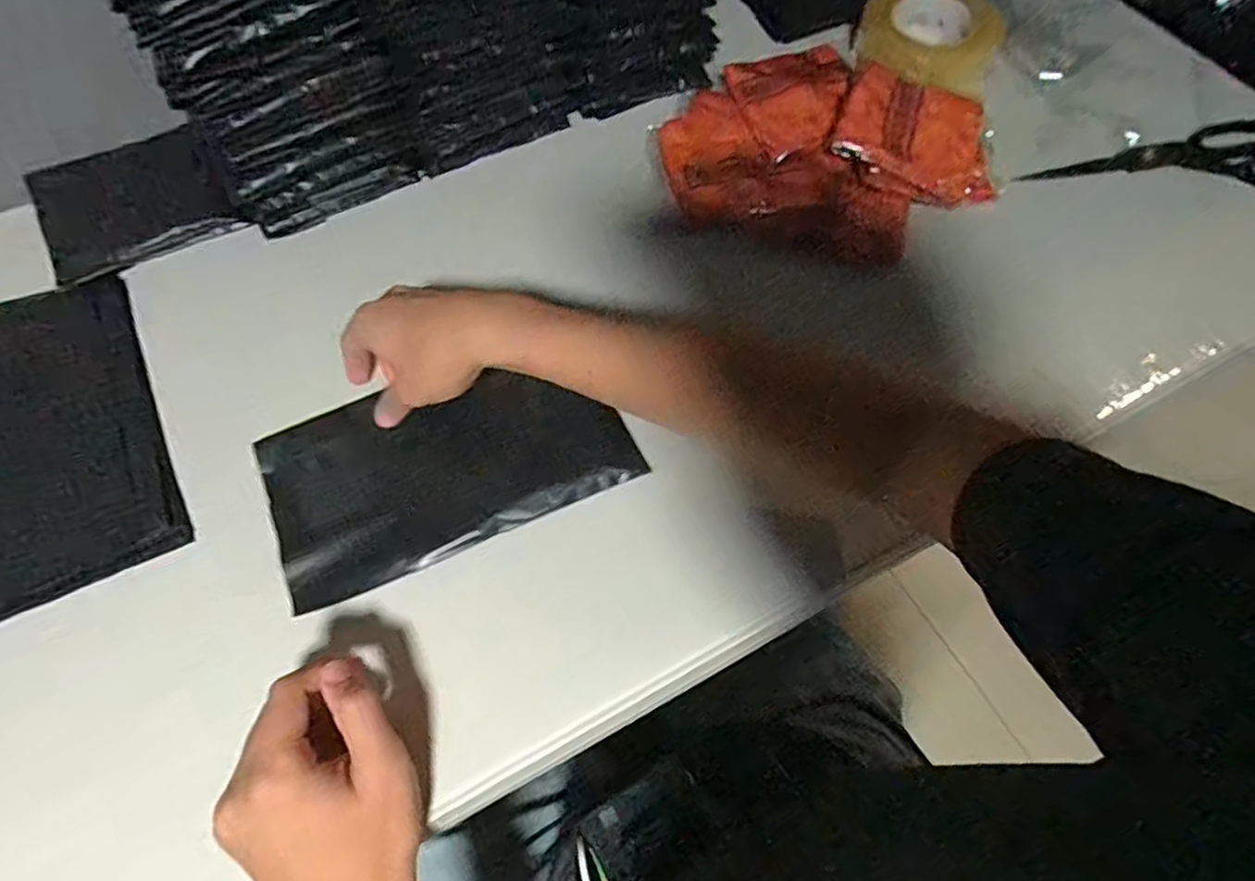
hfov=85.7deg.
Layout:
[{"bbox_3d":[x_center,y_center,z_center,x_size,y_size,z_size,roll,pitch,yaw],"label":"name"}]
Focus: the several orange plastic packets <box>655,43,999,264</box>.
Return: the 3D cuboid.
[{"bbox_3d":[0.171,-0.256,0.590,0.280,0.056,0.210,19,64,9],"label":"several orange plastic packets"}]

